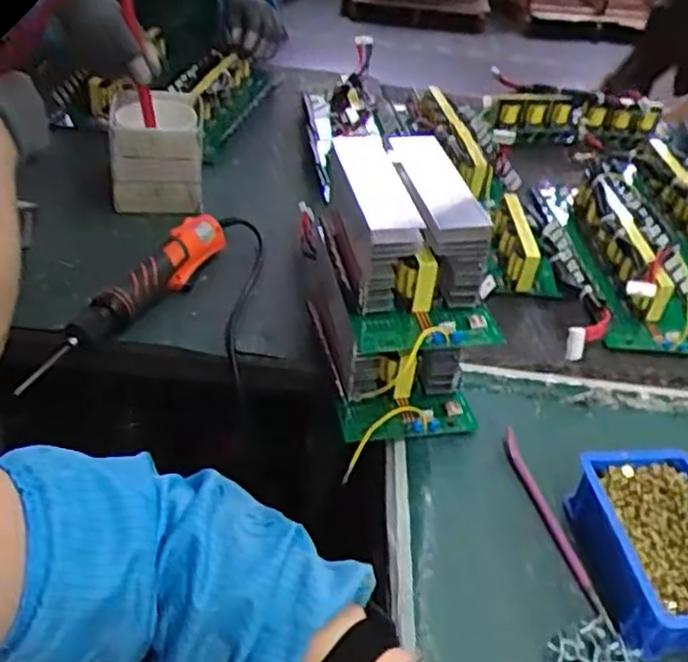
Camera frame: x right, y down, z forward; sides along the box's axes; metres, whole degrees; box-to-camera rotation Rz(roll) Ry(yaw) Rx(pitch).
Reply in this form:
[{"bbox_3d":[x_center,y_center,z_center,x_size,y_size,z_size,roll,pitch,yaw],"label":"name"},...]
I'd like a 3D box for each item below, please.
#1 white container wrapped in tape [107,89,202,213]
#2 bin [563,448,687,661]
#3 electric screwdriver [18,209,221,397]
[{"bbox_3d":[-0.223,-0.206,0.865,0.102,0.117,0.099,-3,40,-11],"label":"white container wrapped in tape"},{"bbox_3d":[0.239,0.161,0.537,0.107,0.050,0.141,1,39,-7],"label":"bin"},{"bbox_3d":[-0.204,-0.039,0.724,0.046,0.045,0.281,20,41,16],"label":"electric screwdriver"}]

